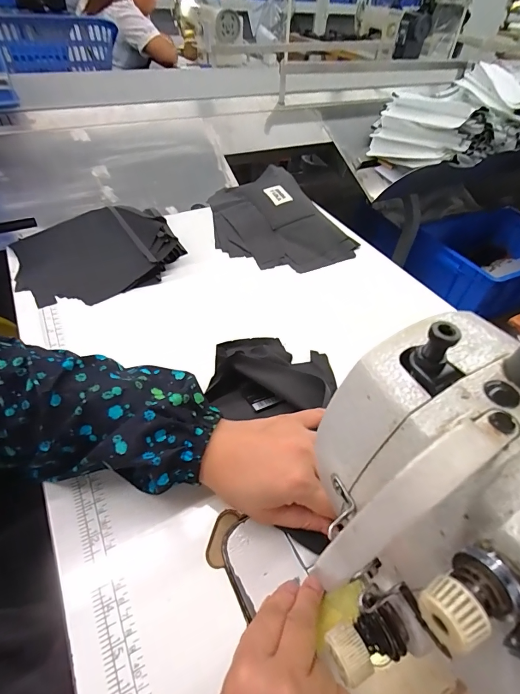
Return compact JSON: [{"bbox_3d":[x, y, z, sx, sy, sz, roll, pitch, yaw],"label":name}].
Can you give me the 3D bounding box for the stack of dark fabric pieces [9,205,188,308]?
[{"bbox_3d":[-0.248,-0.152,0.536,0.222,0.044,0.214,-25,54,-24],"label":"stack of dark fabric pieces"}]

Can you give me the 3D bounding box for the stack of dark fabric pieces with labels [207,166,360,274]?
[{"bbox_3d":[0.018,-0.231,0.635,0.208,0.057,0.288,-13,52,-15],"label":"stack of dark fabric pieces with labels"}]

